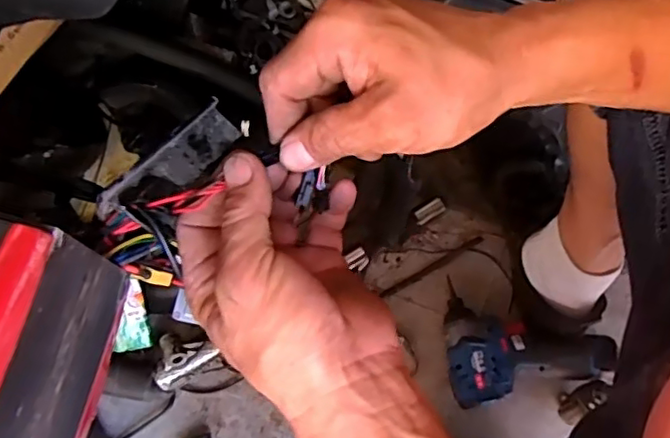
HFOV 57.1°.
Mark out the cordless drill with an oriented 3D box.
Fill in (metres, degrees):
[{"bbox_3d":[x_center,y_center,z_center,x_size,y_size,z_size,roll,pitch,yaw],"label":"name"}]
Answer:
[{"bbox_3d":[0.220,0.137,0.711,0.185,0.062,0.136,-5,75,0],"label":"cordless drill"}]

